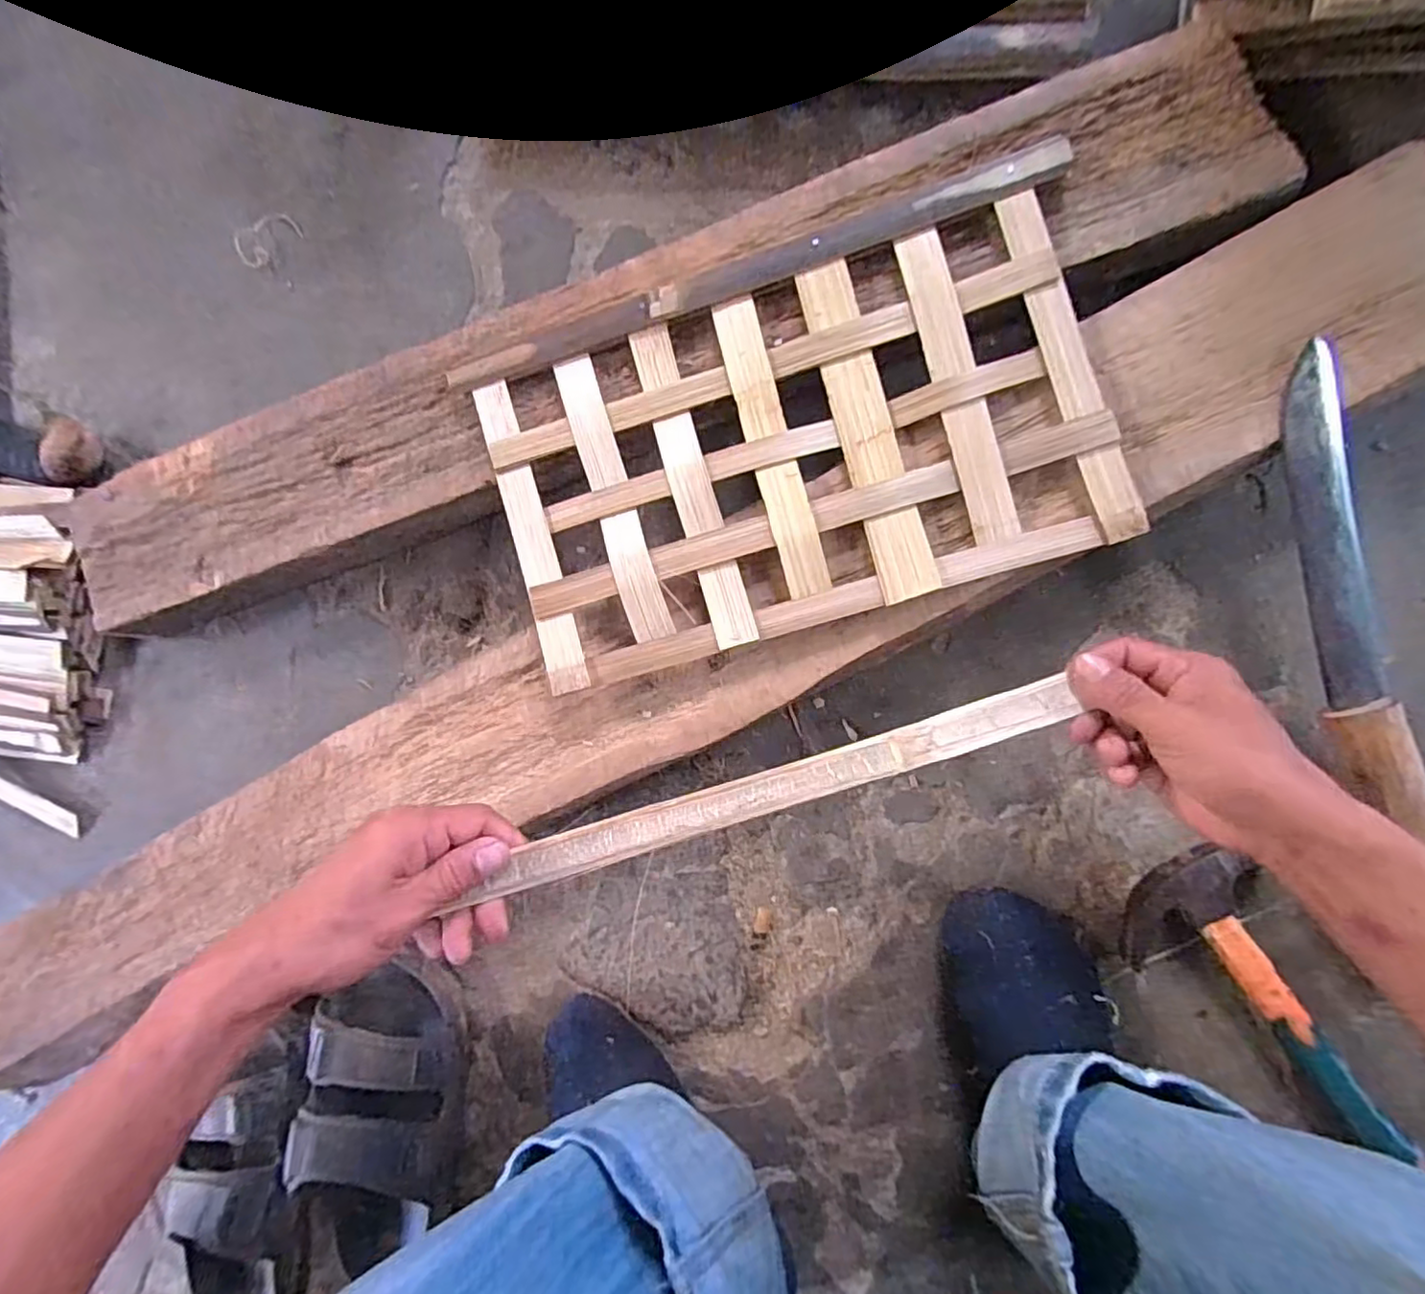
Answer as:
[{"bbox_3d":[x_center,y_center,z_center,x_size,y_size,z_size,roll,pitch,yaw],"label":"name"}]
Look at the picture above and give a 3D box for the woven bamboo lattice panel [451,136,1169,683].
[{"bbox_3d":[0.040,-0.125,0.380,0.351,0.019,0.225,-16,87,8],"label":"woven bamboo lattice panel"}]

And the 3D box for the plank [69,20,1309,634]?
[{"bbox_3d":[-0.076,-0.181,0.425,0.823,0.040,0.125,-18,86,8],"label":"plank"}]

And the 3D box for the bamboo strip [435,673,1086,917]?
[{"bbox_3d":[0.036,0.074,0.334,0.316,0.007,0.022,-18,76,0],"label":"bamboo strip"}]

